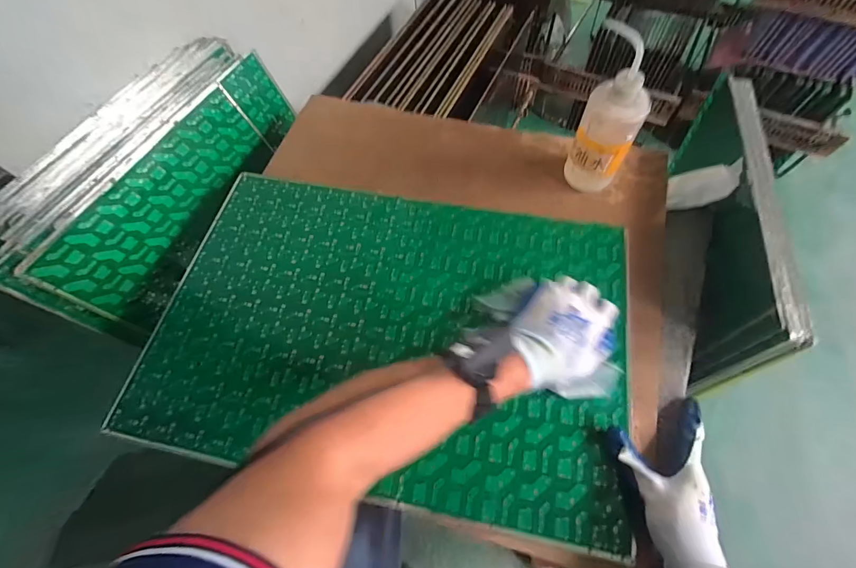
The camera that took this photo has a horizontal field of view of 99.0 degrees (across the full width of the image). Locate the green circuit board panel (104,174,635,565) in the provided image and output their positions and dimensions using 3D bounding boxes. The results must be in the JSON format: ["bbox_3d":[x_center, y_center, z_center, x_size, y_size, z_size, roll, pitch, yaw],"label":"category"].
[{"bbox_3d":[-0.049,0.049,0.483,0.594,0.012,0.398,11,66,6],"label":"green circuit board panel"}]

